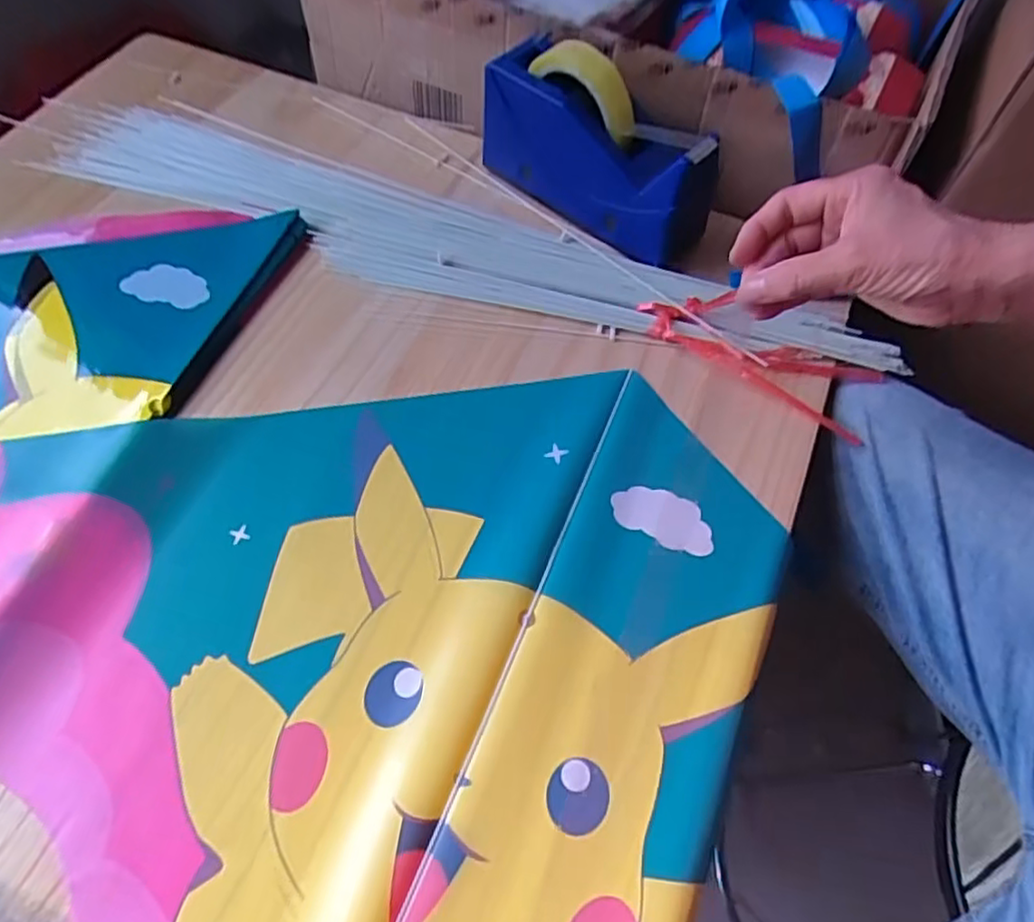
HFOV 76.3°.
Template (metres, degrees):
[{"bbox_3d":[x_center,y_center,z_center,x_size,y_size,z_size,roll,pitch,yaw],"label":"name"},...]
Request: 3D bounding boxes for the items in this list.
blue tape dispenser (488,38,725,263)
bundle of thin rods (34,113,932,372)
[{"bbox_3d":[0.058,-0.274,0.552,0.086,0.093,0.246,-40,69,-21],"label":"blue tape dispenser"},{"bbox_3d":[-0.087,-0.197,0.572,0.768,0.018,0.123,20,62,12],"label":"bundle of thin rods"}]

